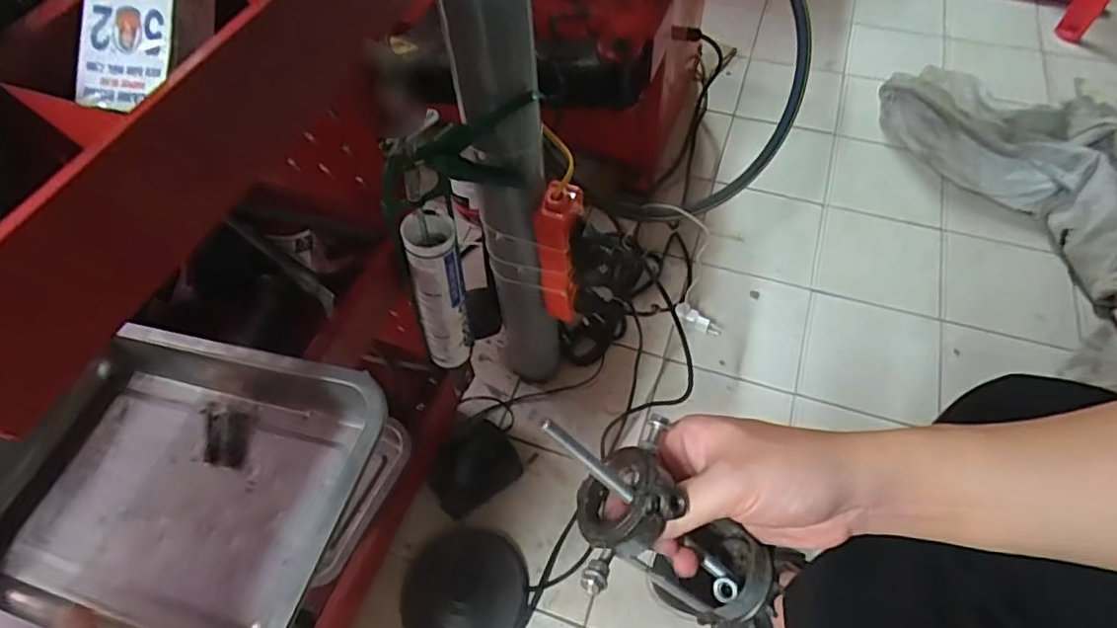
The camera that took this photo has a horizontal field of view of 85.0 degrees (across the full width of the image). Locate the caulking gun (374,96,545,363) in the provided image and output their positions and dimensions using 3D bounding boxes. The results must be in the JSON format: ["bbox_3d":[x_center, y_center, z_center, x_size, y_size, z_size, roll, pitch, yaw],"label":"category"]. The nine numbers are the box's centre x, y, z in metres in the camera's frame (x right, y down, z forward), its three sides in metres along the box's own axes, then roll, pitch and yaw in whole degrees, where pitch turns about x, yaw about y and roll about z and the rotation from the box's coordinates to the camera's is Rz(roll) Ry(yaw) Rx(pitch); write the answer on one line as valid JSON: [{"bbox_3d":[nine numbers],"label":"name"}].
[{"bbox_3d":[-0.086,-0.073,0.611,0.168,0.284,0.048,-39,63,-21],"label":"caulking gun"}]

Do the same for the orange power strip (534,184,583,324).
[{"bbox_3d":[0.005,-0.065,0.710,0.039,0.198,0.058,22,60,16],"label":"orange power strip"}]

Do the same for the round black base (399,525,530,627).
[{"bbox_3d":[-0.119,0.354,0.773,0.152,0.023,0.156,-1,56,2],"label":"round black base"}]

